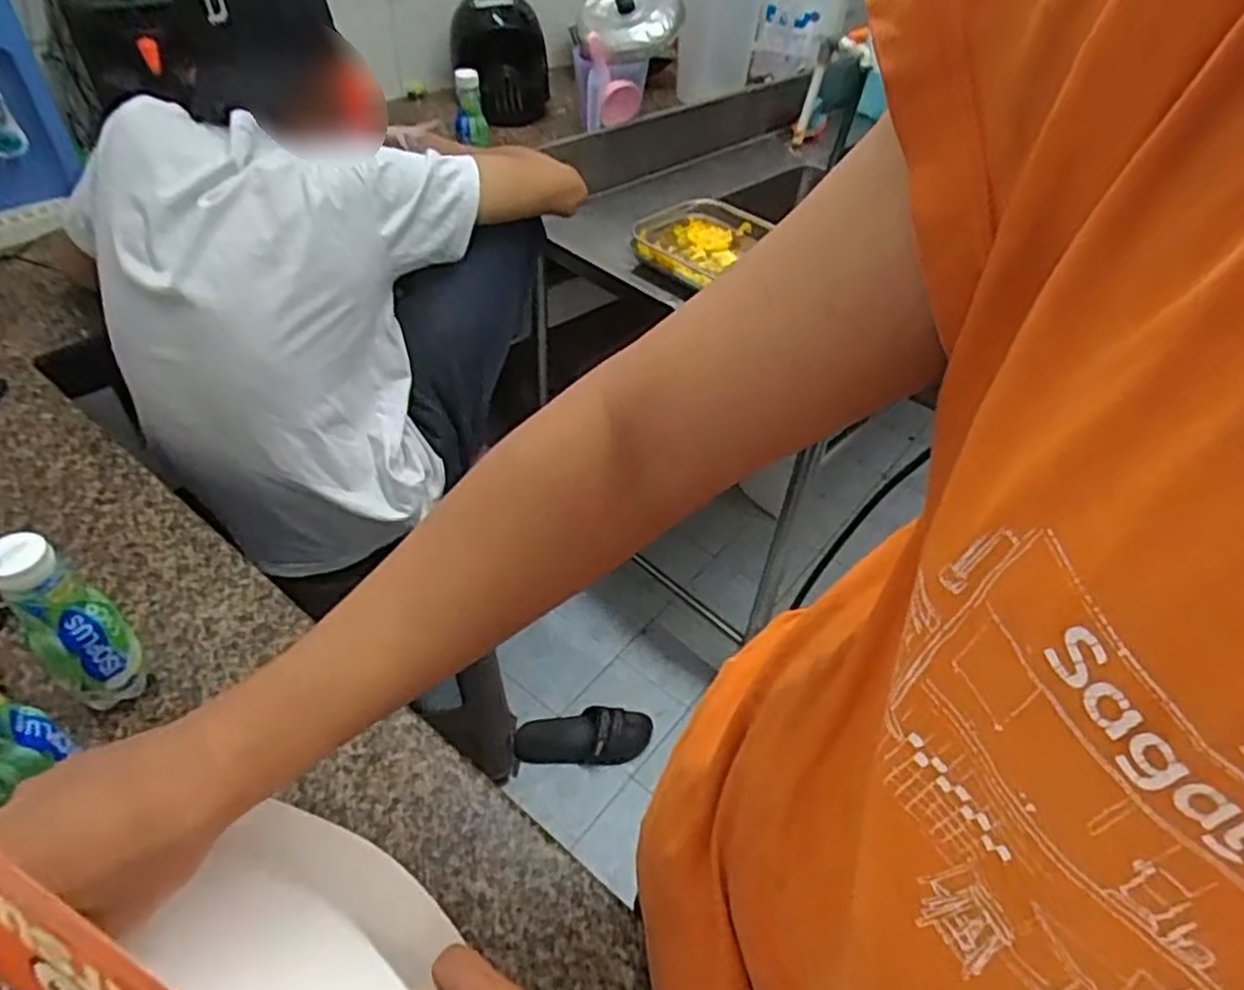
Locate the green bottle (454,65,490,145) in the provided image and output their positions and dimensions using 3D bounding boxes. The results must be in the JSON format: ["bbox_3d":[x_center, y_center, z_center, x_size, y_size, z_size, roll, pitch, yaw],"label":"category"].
[{"bbox_3d":[-0.271,-0.699,1.340,0.060,0.122,0.052,-4,45,-10],"label":"green bottle"}]

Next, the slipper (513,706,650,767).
[{"bbox_3d":[-0.079,0.480,1.481,0.264,0.056,0.109,1,44,-5],"label":"slipper"}]

